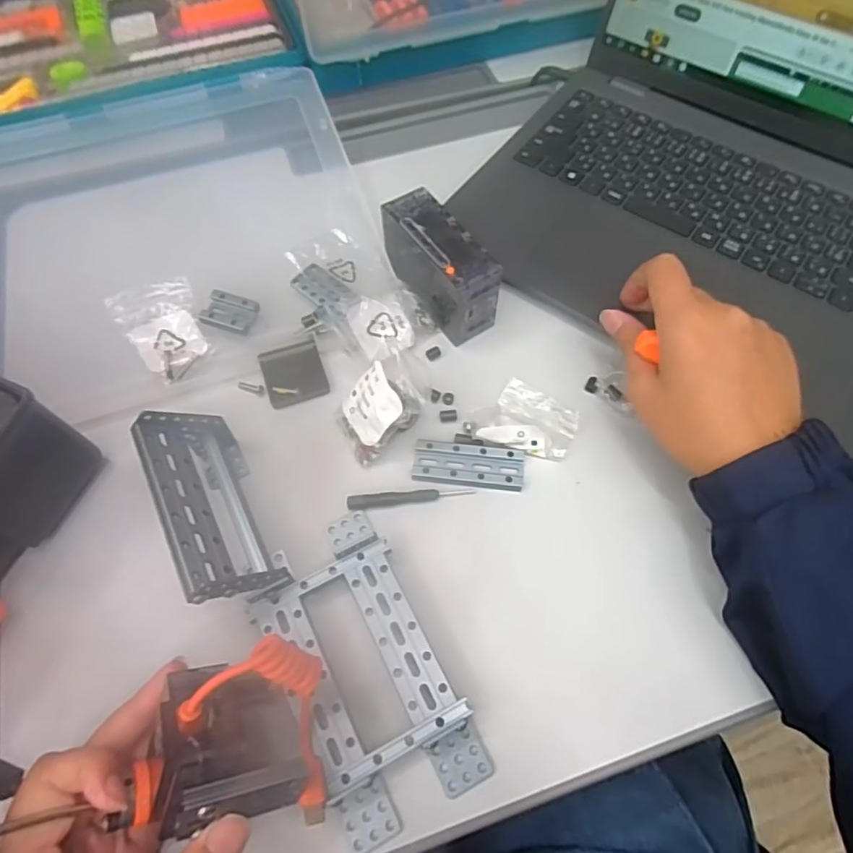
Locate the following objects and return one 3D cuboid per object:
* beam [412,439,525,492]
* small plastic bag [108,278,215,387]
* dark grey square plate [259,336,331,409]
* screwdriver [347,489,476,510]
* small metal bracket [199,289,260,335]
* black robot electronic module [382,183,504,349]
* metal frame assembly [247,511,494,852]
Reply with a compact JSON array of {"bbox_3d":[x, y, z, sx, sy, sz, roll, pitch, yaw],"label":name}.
[{"bbox_3d":[0.025,0.023,0.338,0.063,0.005,0.025,5,66,5],"label":"beam"},{"bbox_3d":[-0.165,-0.063,0.371,0.048,0.020,0.067,-33,68,-13],"label":"small plastic bag"},{"bbox_3d":[-0.085,-0.035,0.368,0.037,0.004,0.042,-18,66,-6],"label":"dark grey square plate"},{"bbox_3d":[-0.009,0.040,0.329,0.071,0.005,0.009,-6,65,0],"label":"screwdriver"},{"bbox_3d":[-0.130,-0.076,0.382,0.033,0.008,0.025,13,66,8],"label":"small metal bracket"},{"bbox_3d":[0.007,-0.107,0.374,0.036,0.046,0.093,-32,67,-12],"label":"black robot electronic module"},{"bbox_3d":[-0.033,0.117,0.285,0.072,0.022,0.142,-26,67,-10],"label":"metal frame assembly"}]

